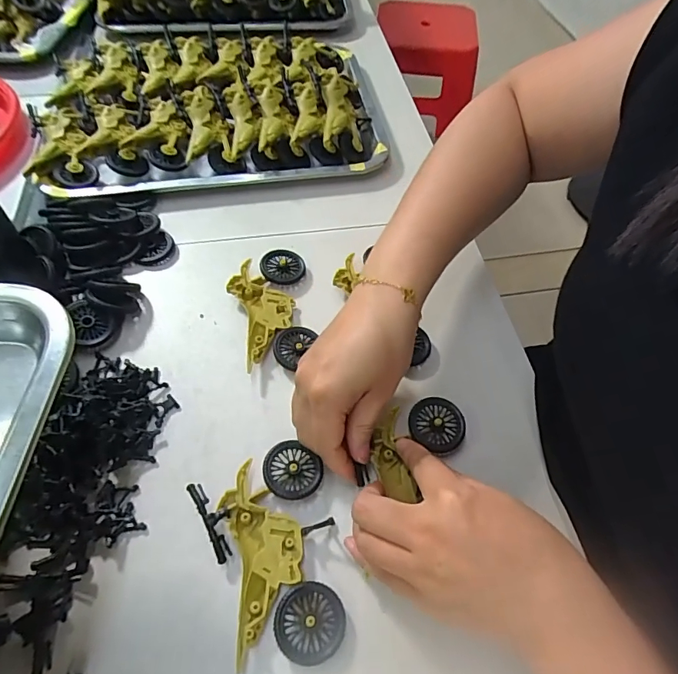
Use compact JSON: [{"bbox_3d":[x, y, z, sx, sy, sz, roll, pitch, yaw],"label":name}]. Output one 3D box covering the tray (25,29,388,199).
[{"bbox_3d":[-0.137,-0.252,0.493,0.355,0.059,0.236,-9,57,-10],"label":"tray"}]

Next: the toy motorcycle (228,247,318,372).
[{"bbox_3d":[-0.055,-0.023,0.364,0.060,0.016,0.113,-6,56,-8],"label":"toy motorcycle"}]

